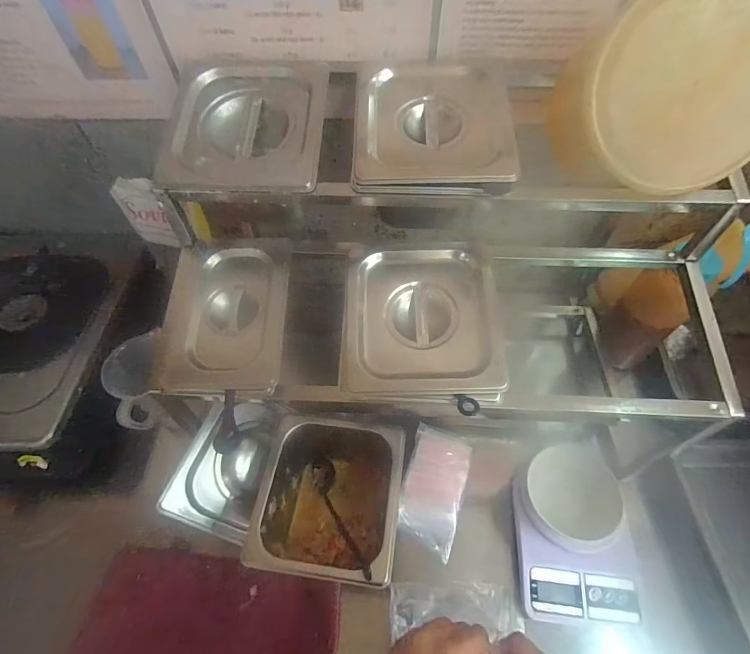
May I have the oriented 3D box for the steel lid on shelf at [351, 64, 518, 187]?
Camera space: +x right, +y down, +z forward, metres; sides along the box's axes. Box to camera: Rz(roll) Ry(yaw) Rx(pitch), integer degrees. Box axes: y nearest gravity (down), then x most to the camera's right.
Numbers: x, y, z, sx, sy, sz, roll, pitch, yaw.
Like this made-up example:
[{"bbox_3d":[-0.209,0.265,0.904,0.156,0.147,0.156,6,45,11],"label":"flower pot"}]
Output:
[{"bbox_3d":[0.060,-0.220,0.415,0.156,0.016,0.171,0,68,2],"label":"steel lid on shelf"}]

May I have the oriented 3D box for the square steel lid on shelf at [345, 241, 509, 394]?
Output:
[{"bbox_3d":[0.050,-0.013,0.417,0.157,0.018,0.162,0,72,-1],"label":"square steel lid on shelf"}]

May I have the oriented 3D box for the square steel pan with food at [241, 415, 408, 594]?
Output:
[{"bbox_3d":[-0.053,0.210,0.491,0.160,0.082,0.169,5,55,5],"label":"square steel pan with food"}]

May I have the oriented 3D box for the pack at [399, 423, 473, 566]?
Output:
[{"bbox_3d":[0.079,0.211,0.532,0.078,0.021,0.145,15,56,11],"label":"pack"}]

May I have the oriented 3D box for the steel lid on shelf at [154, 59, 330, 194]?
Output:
[{"bbox_3d":[-0.135,-0.223,0.424,0.159,0.020,0.186,2,68,0],"label":"steel lid on shelf"}]

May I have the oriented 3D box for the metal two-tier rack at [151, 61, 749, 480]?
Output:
[{"bbox_3d":[0.102,-0.055,0.508,0.636,0.374,0.341,0,54,0],"label":"metal two-tier rack"}]

